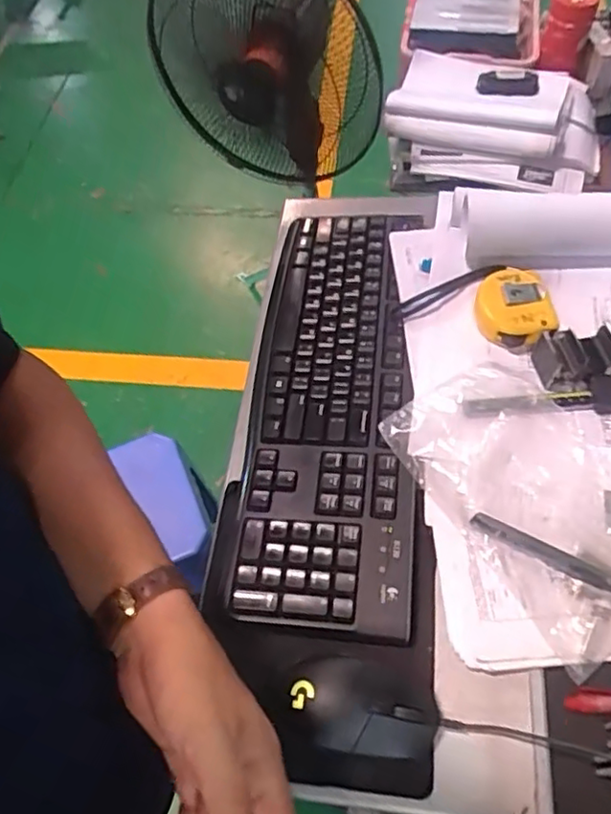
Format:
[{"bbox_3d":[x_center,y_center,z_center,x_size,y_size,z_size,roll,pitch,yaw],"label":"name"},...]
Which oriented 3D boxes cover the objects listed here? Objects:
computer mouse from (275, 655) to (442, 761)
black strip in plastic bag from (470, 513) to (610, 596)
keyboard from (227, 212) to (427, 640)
[{"bbox_3d":[0.037,0.204,0.429,0.106,0.034,0.054,8,59,9],"label":"computer mouse"},{"bbox_3d":[0.187,0.113,0.467,0.132,0.014,0.012,26,64,19],"label":"black strip in plastic bag"},{"bbox_3d":[0.026,-0.020,0.578,0.139,0.026,0.434,2,58,6],"label":"keyboard"}]

